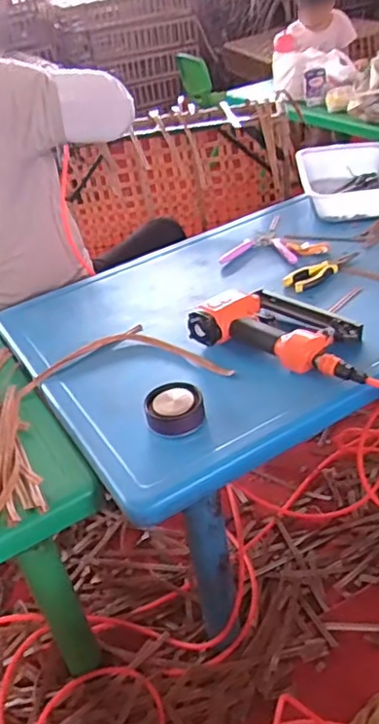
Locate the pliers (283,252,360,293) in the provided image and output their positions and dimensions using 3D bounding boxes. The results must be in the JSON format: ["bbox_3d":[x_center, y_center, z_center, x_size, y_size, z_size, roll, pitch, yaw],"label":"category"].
[{"bbox_3d":[0.246,-0.169,1.086,0.184,0.020,0.050,-31,40,-26],"label":"pliers"}]

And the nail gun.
[{"bbox_3d":[0.148,-0.048,0.891,0.273,0.064,0.137,17,43,33],"label":"nail gun"}]

